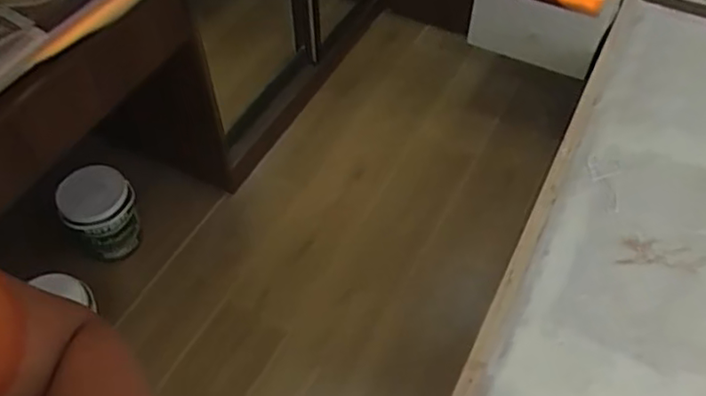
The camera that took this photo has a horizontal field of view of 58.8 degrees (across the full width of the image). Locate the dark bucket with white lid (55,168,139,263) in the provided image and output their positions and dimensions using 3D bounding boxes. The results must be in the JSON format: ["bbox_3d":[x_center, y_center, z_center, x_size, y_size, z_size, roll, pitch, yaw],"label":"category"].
[{"bbox_3d":[-0.680,0.049,1.726,0.186,0.222,0.194,0,52,0],"label":"dark bucket with white lid"}]

